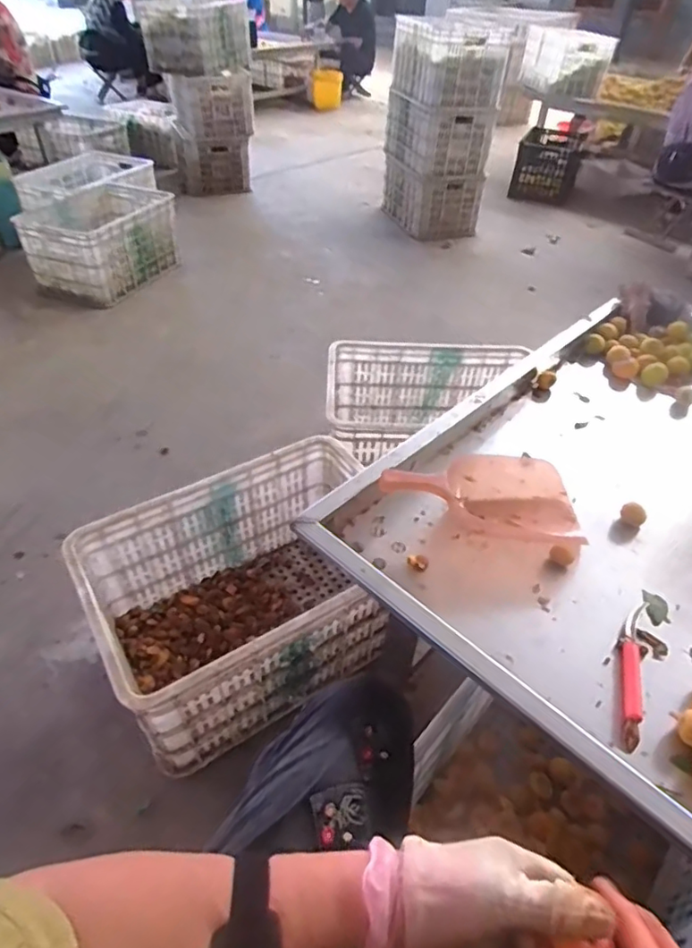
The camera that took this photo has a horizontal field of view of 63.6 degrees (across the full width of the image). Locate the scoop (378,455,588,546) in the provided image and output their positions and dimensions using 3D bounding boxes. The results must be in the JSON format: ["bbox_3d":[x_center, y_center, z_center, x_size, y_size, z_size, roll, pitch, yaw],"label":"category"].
[{"bbox_3d":[0.207,0.011,0.837,0.288,0.079,0.177,10,44,9],"label":"scoop"}]

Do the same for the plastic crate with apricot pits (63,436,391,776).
[{"bbox_3d":[-0.164,0.218,1.028,0.526,0.288,0.355,-23,48,-24],"label":"plastic crate with apricot pits"}]

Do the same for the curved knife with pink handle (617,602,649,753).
[{"bbox_3d":[0.331,0.220,0.645,0.027,0.012,0.198,17,41,16],"label":"curved knife with pink handle"}]

